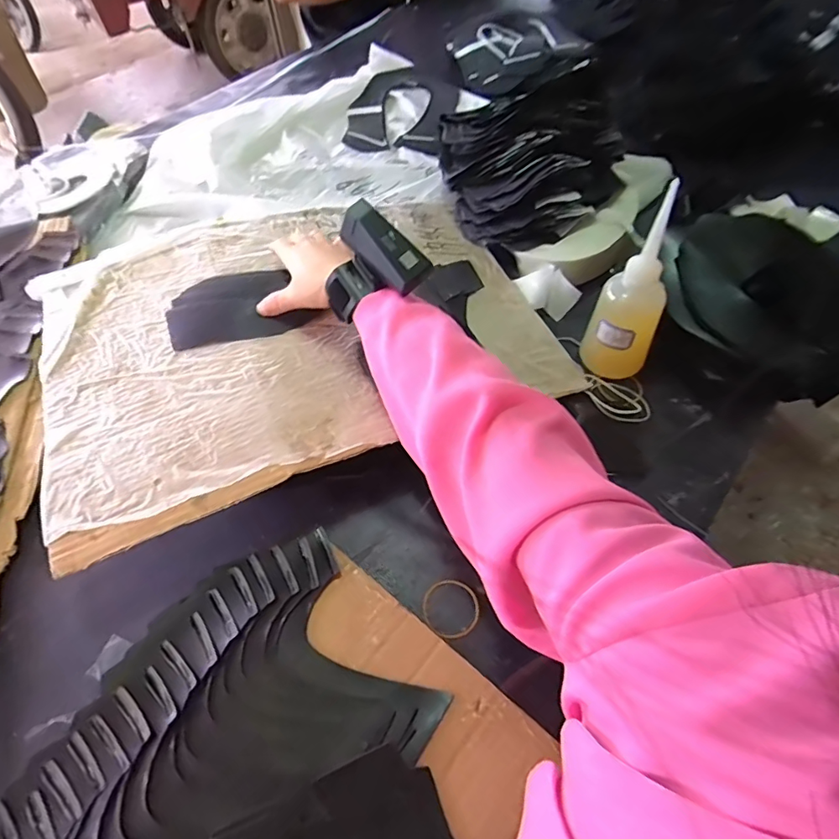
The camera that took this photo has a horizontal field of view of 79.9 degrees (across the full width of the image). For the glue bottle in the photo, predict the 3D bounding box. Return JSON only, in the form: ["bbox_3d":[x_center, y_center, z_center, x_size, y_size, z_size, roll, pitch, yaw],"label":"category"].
[{"bbox_3d":[0.196,-0.113,0.455,0.058,0.173,0.051,18,59,15],"label":"glue bottle"}]

